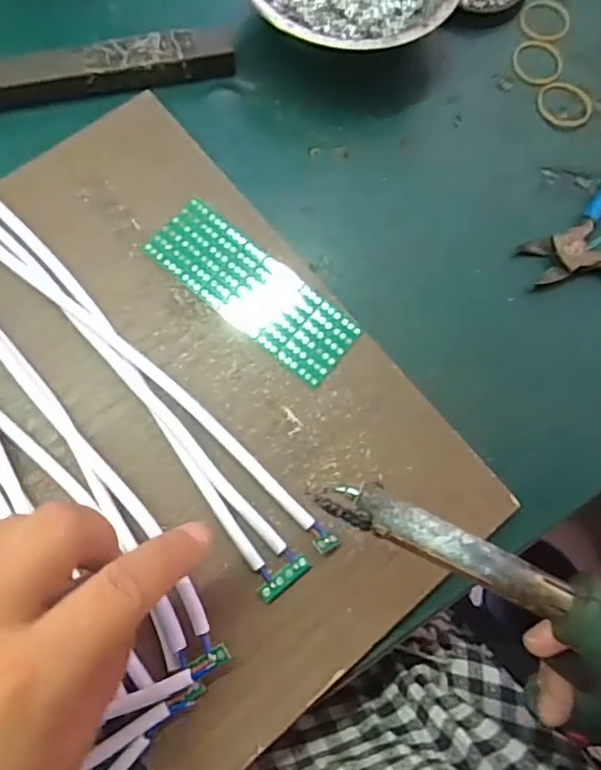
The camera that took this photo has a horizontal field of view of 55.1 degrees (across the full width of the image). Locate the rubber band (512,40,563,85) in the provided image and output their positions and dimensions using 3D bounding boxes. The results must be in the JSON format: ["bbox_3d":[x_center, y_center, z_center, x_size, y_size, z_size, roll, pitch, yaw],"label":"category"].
[{"bbox_3d":[0.145,-0.198,0.351,0.031,0.004,0.031,1,76,-3],"label":"rubber band"}]

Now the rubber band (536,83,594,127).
[{"bbox_3d":[0.158,-0.168,0.344,0.031,0.004,0.031,1,76,-3],"label":"rubber band"}]

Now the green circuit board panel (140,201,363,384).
[{"bbox_3d":[-0.024,-0.049,0.297,0.113,0.004,0.040,39,77,6],"label":"green circuit board panel"}]

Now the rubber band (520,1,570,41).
[{"bbox_3d":[0.153,-0.229,0.359,0.030,0.004,0.030,1,76,-3],"label":"rubber band"}]

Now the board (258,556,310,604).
[{"bbox_3d":[-0.007,0.088,0.261,0.025,0.005,0.007,-35,80,-11],"label":"board"}]

